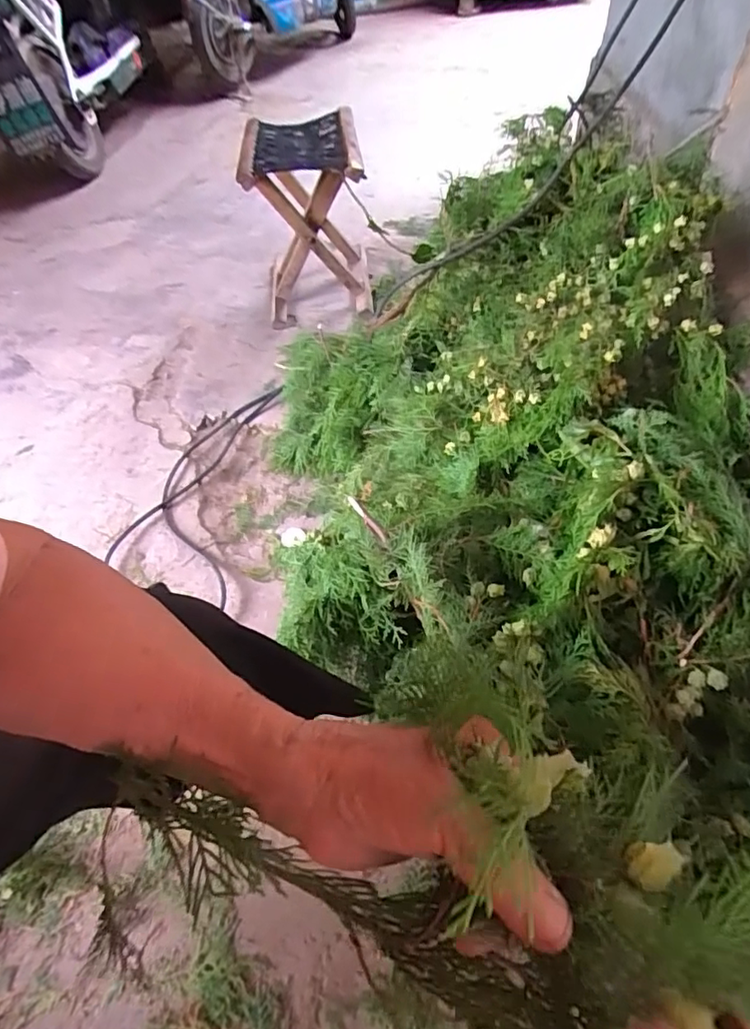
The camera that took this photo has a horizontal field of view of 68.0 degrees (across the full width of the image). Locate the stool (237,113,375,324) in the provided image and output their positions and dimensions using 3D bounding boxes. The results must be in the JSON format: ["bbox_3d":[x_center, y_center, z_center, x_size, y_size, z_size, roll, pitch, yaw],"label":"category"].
[{"bbox_3d":[-0.142,-0.653,1.232,0.237,0.320,0.276,-6,52,0],"label":"stool"}]

